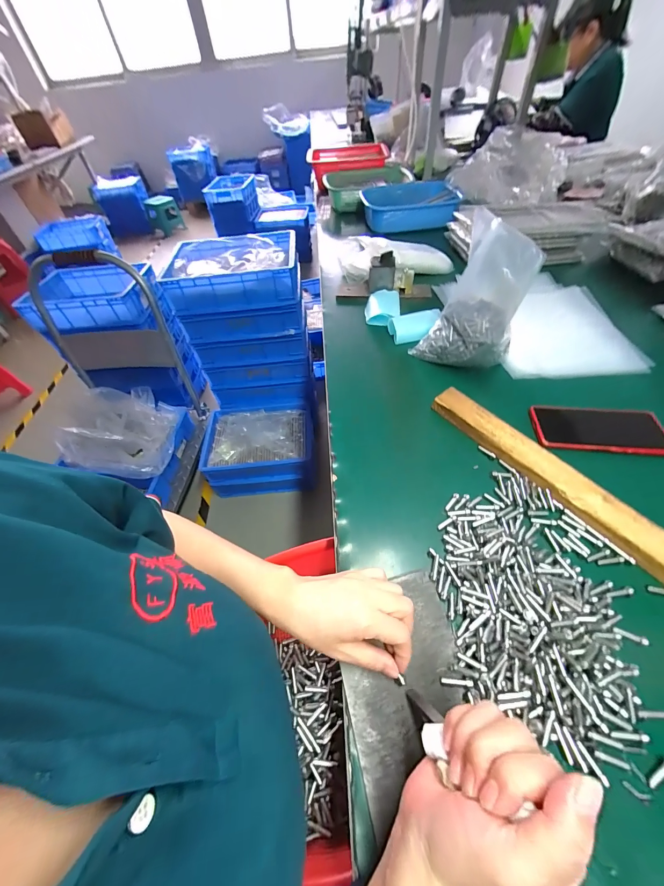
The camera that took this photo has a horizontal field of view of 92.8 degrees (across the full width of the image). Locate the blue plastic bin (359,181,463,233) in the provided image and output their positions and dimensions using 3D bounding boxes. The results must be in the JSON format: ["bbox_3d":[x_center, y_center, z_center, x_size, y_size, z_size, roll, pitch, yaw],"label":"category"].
[{"bbox_3d":[0.232,-0.720,0.972,0.277,0.074,0.181,-3,52,4],"label":"blue plastic bin"}]

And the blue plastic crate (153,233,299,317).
[{"bbox_3d":[-0.311,-0.567,1.041,0.396,0.113,0.295,-6,51,1],"label":"blue plastic crate"}]

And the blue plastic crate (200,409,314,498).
[{"bbox_3d":[-0.284,0.031,1.268,0.399,0.202,0.290,-6,51,2],"label":"blue plastic crate"}]

